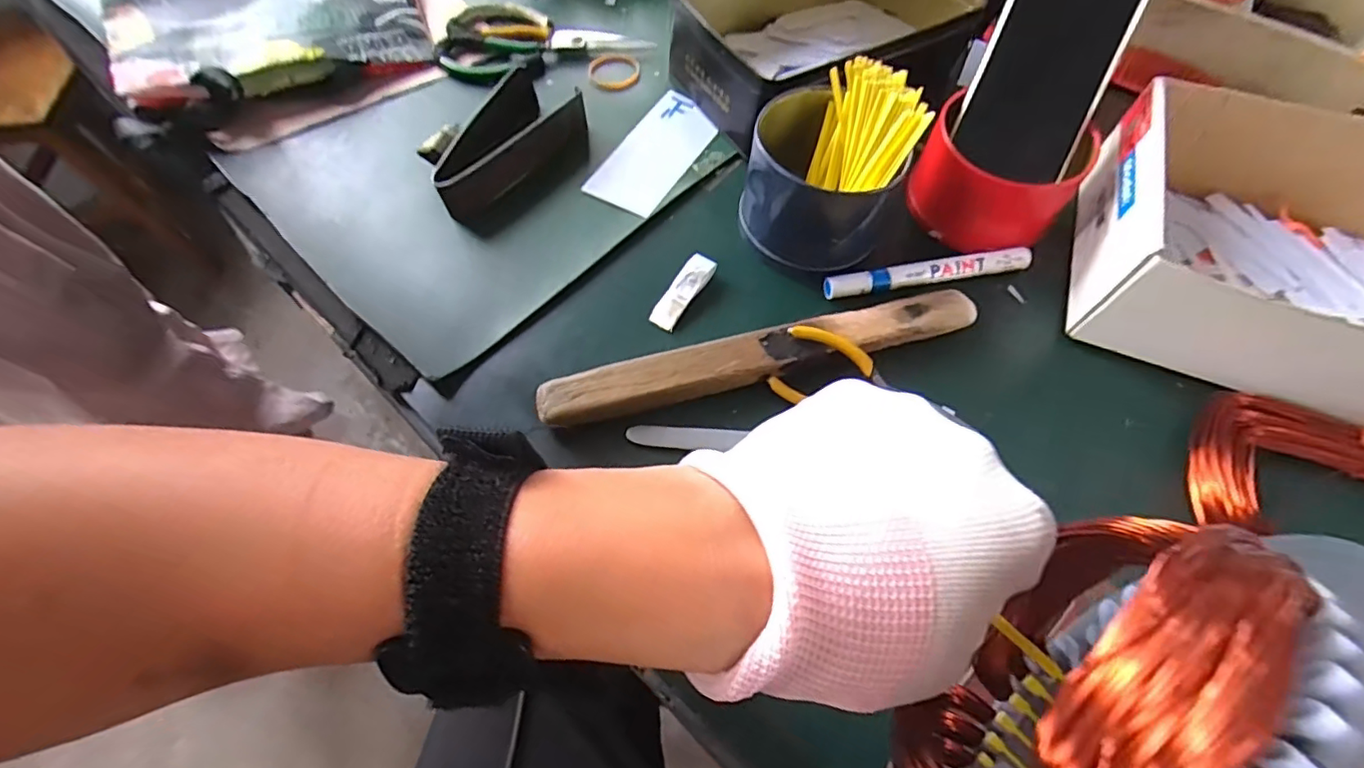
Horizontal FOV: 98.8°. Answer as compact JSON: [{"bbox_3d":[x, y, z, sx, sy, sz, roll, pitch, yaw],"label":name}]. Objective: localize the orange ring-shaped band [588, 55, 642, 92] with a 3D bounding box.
[{"bbox_3d":[-0.057,-0.267,0.504,0.044,0.005,0.040,1,72,-3],"label":"orange ring-shaped band"}]

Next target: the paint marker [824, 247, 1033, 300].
[{"bbox_3d":[0.166,-0.074,0.398,0.142,0.016,0.015,-10,63,-5],"label":"paint marker"}]

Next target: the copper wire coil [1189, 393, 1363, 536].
[{"bbox_3d":[0.374,0.065,0.319,0.175,0.020,0.097,24,65,12],"label":"copper wire coil"}]

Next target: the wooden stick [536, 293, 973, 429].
[{"bbox_3d":[0.051,-0.018,0.364,0.273,0.023,0.037,-14,63,-7],"label":"wooden stick"}]

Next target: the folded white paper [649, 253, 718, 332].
[{"bbox_3d":[0.001,-0.063,0.395,0.019,0.012,0.058,31,67,15],"label":"folded white paper"}]

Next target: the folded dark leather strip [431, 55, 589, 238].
[{"bbox_3d":[-0.124,-0.181,0.443,0.077,0.027,0.148,23,65,11],"label":"folded dark leather strip"}]

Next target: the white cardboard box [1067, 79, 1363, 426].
[{"bbox_3d":[0.393,-0.080,0.364,0.241,0.074,0.181,19,64,10],"label":"white cardboard box"}]

